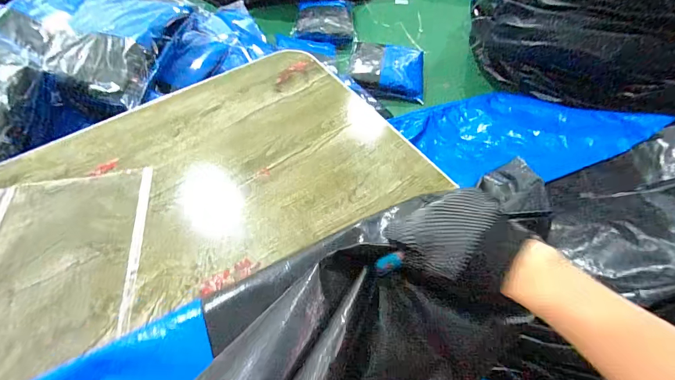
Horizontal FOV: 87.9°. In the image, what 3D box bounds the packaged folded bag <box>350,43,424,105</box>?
[{"bbox_3d":[0.185,-0.454,1.297,0.275,0.059,0.268,6,56,3],"label":"packaged folded bag"}]

